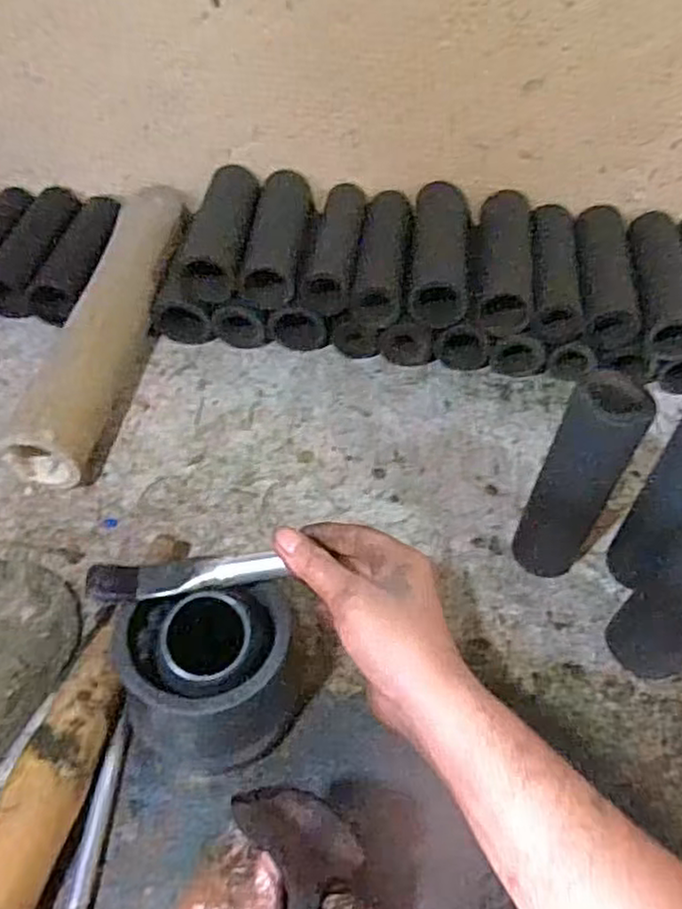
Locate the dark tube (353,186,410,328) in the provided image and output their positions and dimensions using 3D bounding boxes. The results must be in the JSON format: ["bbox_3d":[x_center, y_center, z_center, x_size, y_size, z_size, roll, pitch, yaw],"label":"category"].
[{"bbox_3d":[0.047,-0.210,0.727,0.051,0.051,0.172,6,47,4],"label":"dark tube"}]

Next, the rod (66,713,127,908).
[{"bbox_3d":[-0.150,0.224,0.425,0.012,0.014,0.116,3,48,-1],"label":"rod"}]

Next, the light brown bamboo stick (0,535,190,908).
[{"bbox_3d":[-0.167,0.168,0.447,0.039,0.055,0.285,11,48,6],"label":"light brown bamboo stick"}]

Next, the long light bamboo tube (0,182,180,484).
[{"bbox_3d":[-0.230,-0.137,0.700,0.070,0.081,0.389,5,48,1],"label":"long light bamboo tube"}]

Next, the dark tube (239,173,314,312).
[{"bbox_3d":[-0.063,-0.232,0.737,0.062,0.051,0.178,5,47,2],"label":"dark tube"}]

